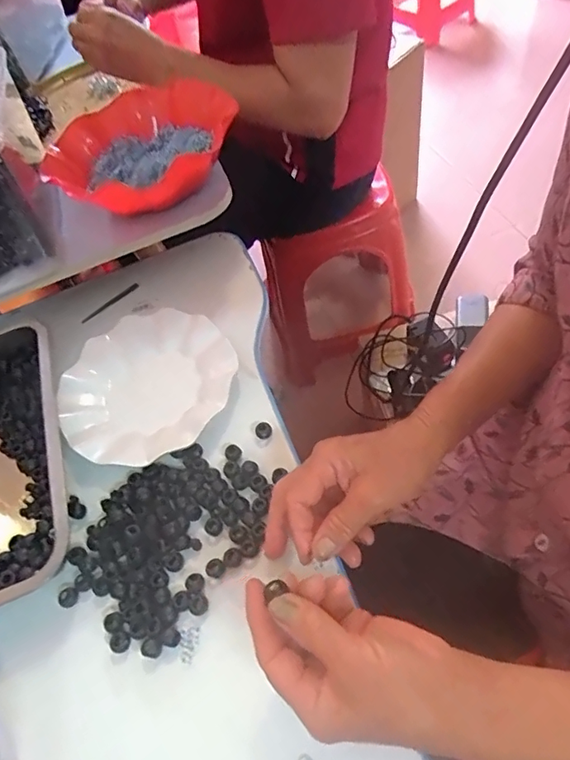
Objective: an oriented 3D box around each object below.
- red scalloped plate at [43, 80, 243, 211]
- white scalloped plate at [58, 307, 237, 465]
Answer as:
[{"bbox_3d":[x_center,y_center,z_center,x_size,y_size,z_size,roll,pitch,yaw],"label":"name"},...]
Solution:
[{"bbox_3d":[-0.183,-0.284,0.608,0.229,0.066,0.222,-6,55,8],"label":"red scalloped plate"},{"bbox_3d":[-0.144,0.002,0.521,0.172,0.026,0.182,-6,55,8],"label":"white scalloped plate"}]

